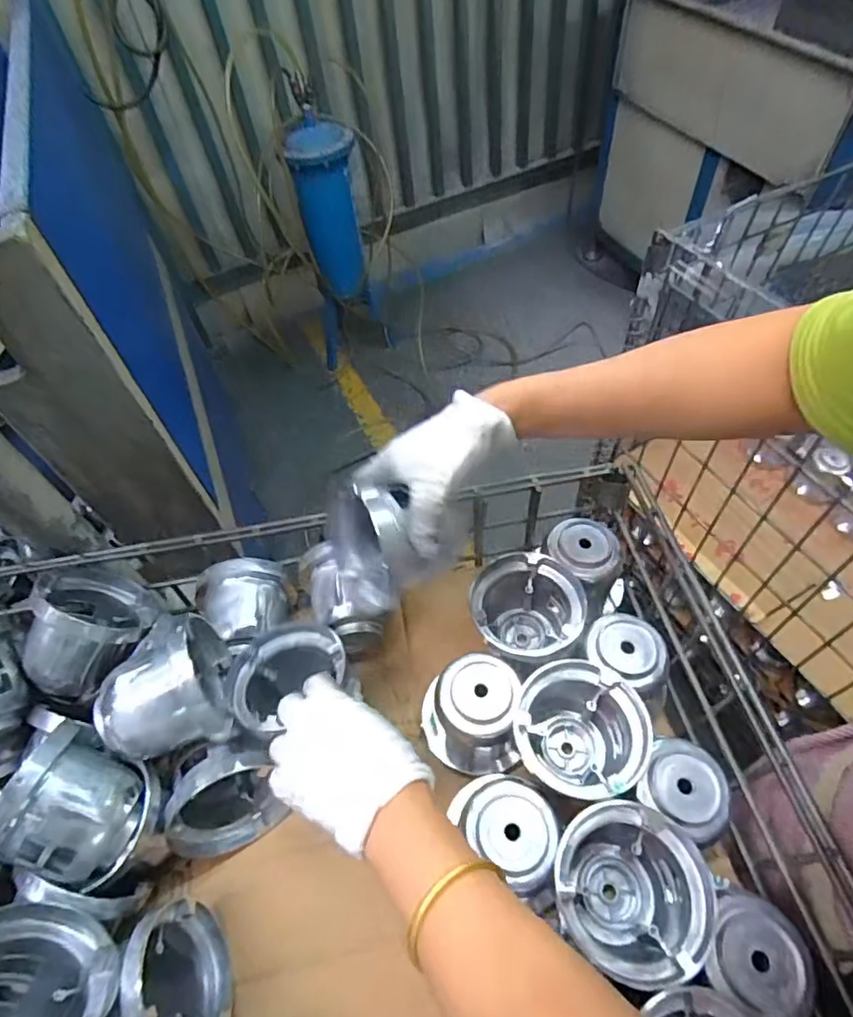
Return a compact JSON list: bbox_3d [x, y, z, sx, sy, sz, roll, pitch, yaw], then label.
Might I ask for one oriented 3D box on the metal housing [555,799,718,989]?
[{"bbox_3d":[0.131,0.250,0.375,0.090,0.070,0.091,-2,55,3],"label":"metal housing"}]

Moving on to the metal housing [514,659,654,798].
[{"bbox_3d":[0.113,0.176,0.434,0.090,0.079,0.090,-2,55,3],"label":"metal housing"}]

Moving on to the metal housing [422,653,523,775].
[{"bbox_3d":[0.038,0.164,0.450,0.068,0.074,0.075,-5,55,2],"label":"metal housing"}]

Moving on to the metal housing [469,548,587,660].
[{"bbox_3d":[0.084,0.095,0.495,0.090,0.078,0.093,-2,55,3],"label":"metal housing"}]

